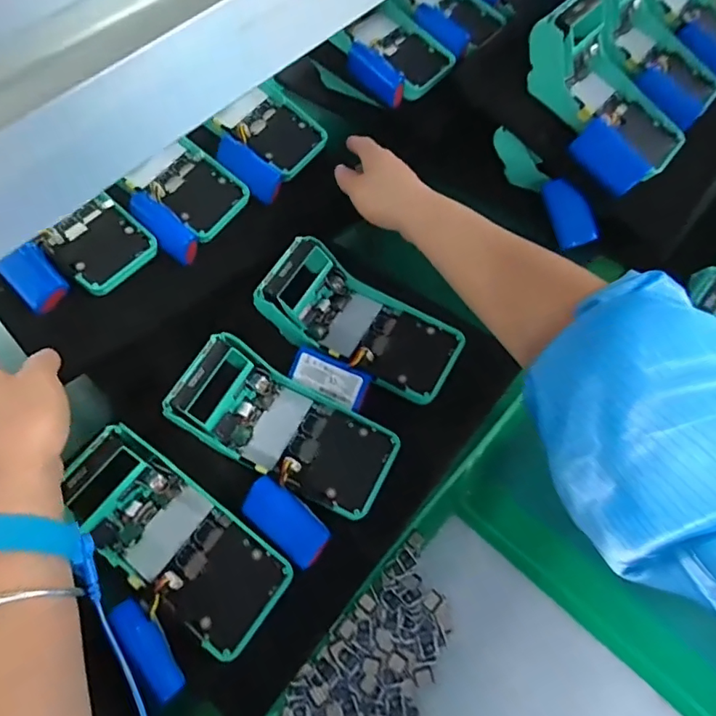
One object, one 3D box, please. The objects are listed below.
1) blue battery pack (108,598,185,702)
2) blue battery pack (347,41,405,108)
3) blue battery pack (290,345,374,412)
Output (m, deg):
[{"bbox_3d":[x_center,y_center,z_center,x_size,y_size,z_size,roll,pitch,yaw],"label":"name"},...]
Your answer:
[{"bbox_3d":[-0.137,0.190,0.323,0.018,0.014,0.066,-36,78,-16],"label":"blue battery pack"},{"bbox_3d":[0.018,-0.298,0.516,0.023,0.029,0.072,-42,84,-19],"label":"blue battery pack"},{"bbox_3d":[-0.023,0.016,0.409,0.067,0.014,0.031,25,90,15],"label":"blue battery pack"}]

